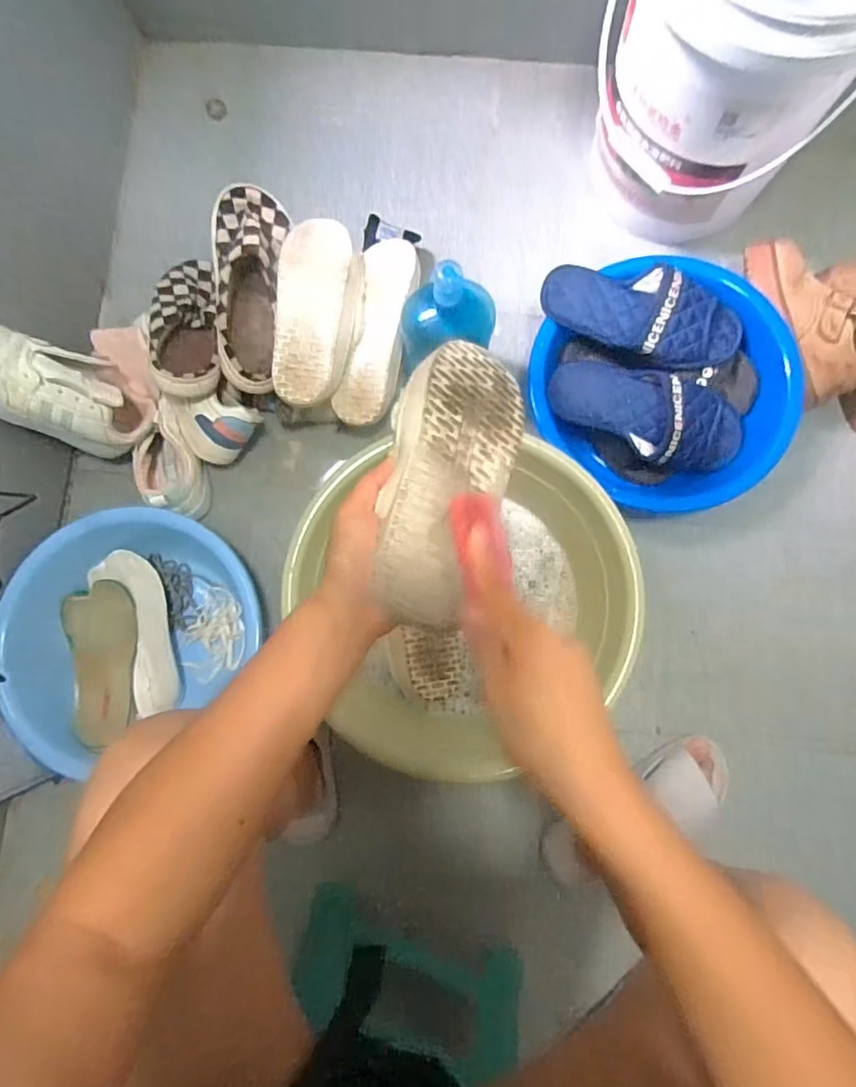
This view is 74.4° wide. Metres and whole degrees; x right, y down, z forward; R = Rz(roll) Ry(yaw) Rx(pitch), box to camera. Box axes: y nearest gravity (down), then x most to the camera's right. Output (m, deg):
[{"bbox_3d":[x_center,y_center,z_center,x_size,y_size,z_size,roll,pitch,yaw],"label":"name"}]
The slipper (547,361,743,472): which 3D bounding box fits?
[{"bbox_3d":[0.294,-0.169,0.751,0.266,0.048,0.121,9,83,2],"label":"slipper"}]

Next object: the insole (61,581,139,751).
[{"bbox_3d":[-0.452,0.166,0.779,0.092,0.026,0.216,-5,83,0],"label":"insole"}]

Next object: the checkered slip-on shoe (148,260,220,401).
[{"bbox_3d":[-0.330,-0.305,0.786,0.088,0.074,0.262,-11,63,0],"label":"checkered slip-on shoe"}]

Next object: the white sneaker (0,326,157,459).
[{"bbox_3d":[-0.449,-0.188,0.682,0.083,0.230,0.110,12,82,34],"label":"white sneaker"}]

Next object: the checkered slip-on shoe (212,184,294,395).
[{"bbox_3d":[-0.241,-0.337,0.740,0.092,0.073,0.275,3,83,1],"label":"checkered slip-on shoe"}]

